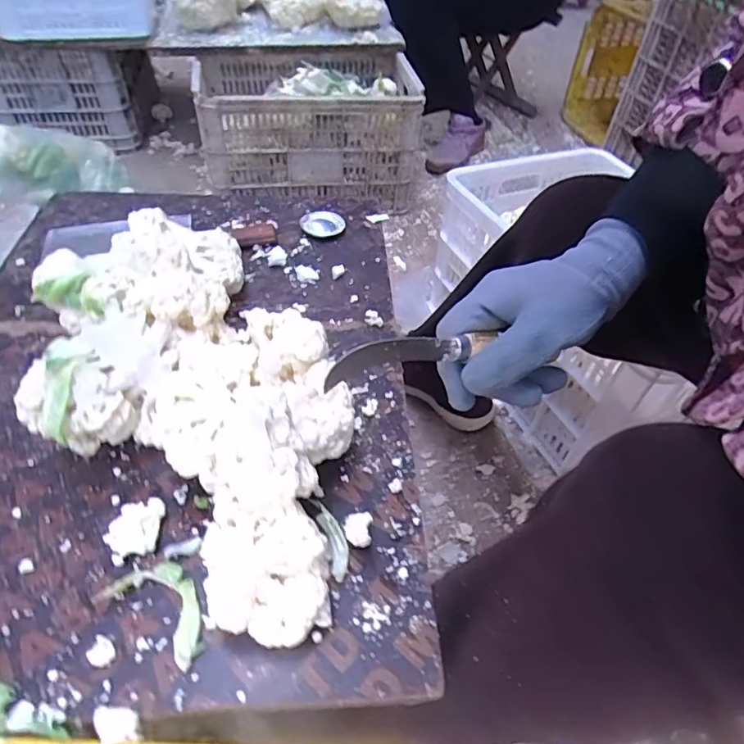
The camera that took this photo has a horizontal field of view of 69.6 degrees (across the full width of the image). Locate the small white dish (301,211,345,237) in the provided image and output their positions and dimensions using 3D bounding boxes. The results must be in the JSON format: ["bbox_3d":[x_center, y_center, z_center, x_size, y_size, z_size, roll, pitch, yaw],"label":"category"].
[{"bbox_3d":[-0.074,-0.225,0.807,0.066,0.014,0.055,-8,48,-10],"label":"small white dish"}]

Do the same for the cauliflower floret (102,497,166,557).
[{"bbox_3d":[-0.203,0.134,0.463,0.037,0.023,0.047,3,47,0],"label":"cauliflower floret"}]

